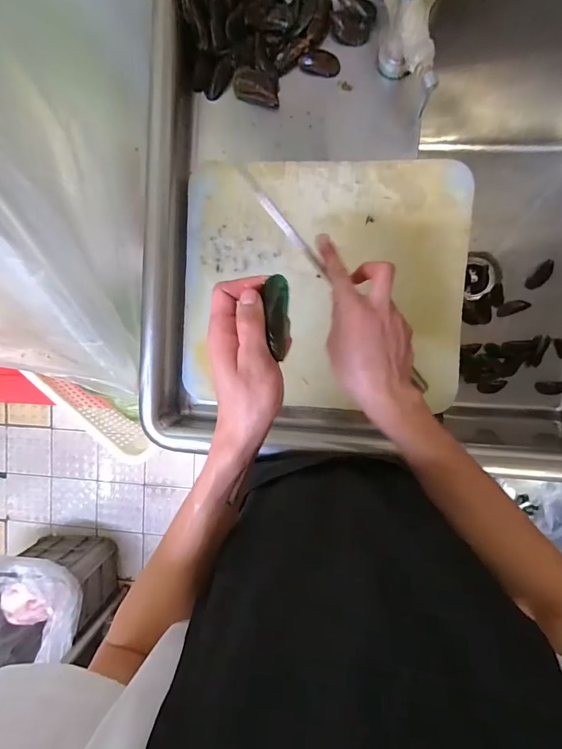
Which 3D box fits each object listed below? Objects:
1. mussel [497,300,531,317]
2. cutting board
[{"bbox_3d":[0.534,-0.155,0.828,0.065,0.014,0.031,-18,91,6],"label":"mussel"},{"bbox_3d":[0.056,-0.126,0.515,0.387,0.029,0.339,4,95,6],"label":"cutting board"}]

